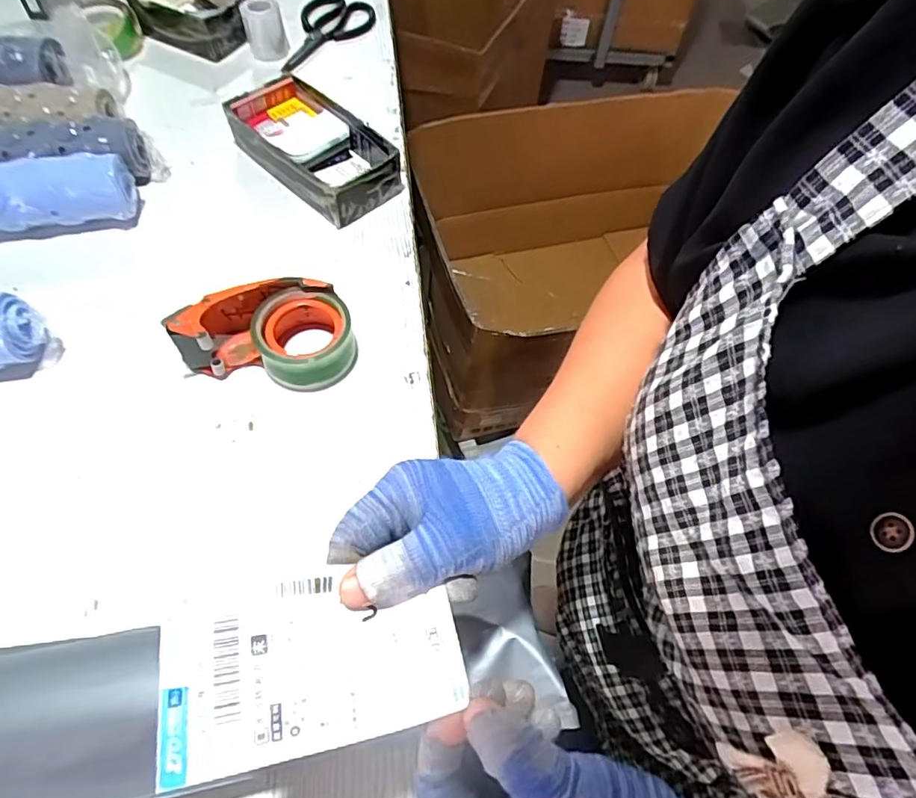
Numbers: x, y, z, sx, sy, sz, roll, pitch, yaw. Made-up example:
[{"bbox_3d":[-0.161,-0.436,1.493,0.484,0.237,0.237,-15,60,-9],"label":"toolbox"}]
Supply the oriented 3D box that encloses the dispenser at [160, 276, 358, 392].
[{"bbox_3d":[-0.183,-0.067,0.535,0.163,0.063,0.092,8,59,2],"label":"dispenser"}]

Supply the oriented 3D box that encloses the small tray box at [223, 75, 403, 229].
[{"bbox_3d":[-0.175,-0.305,0.680,0.113,0.065,0.210,-41,69,-21],"label":"small tray box"}]

